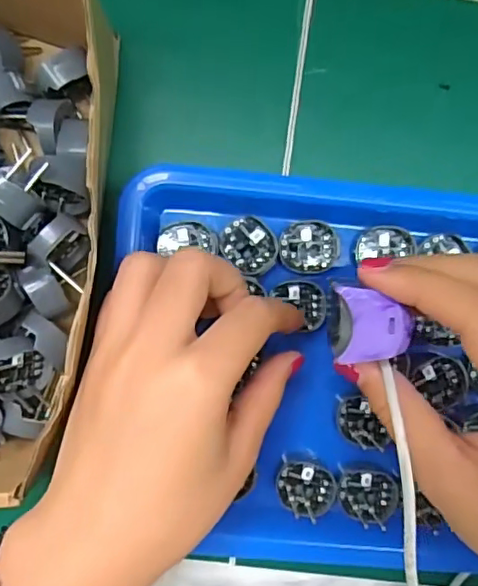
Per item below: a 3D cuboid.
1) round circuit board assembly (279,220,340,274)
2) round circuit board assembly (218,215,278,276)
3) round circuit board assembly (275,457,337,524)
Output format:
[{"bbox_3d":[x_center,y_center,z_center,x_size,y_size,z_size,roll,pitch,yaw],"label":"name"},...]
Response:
[{"bbox_3d":[0.034,-0.022,0.273,0.027,0.004,0.025,0,89,-7],"label":"round circuit board assembly"},{"bbox_3d":[0.006,-0.023,0.272,0.028,0.004,0.024,42,85,-5],"label":"round circuit board assembly"},{"bbox_3d":[0.032,0.094,0.276,0.029,0.004,0.027,31,86,-6],"label":"round circuit board assembly"}]

